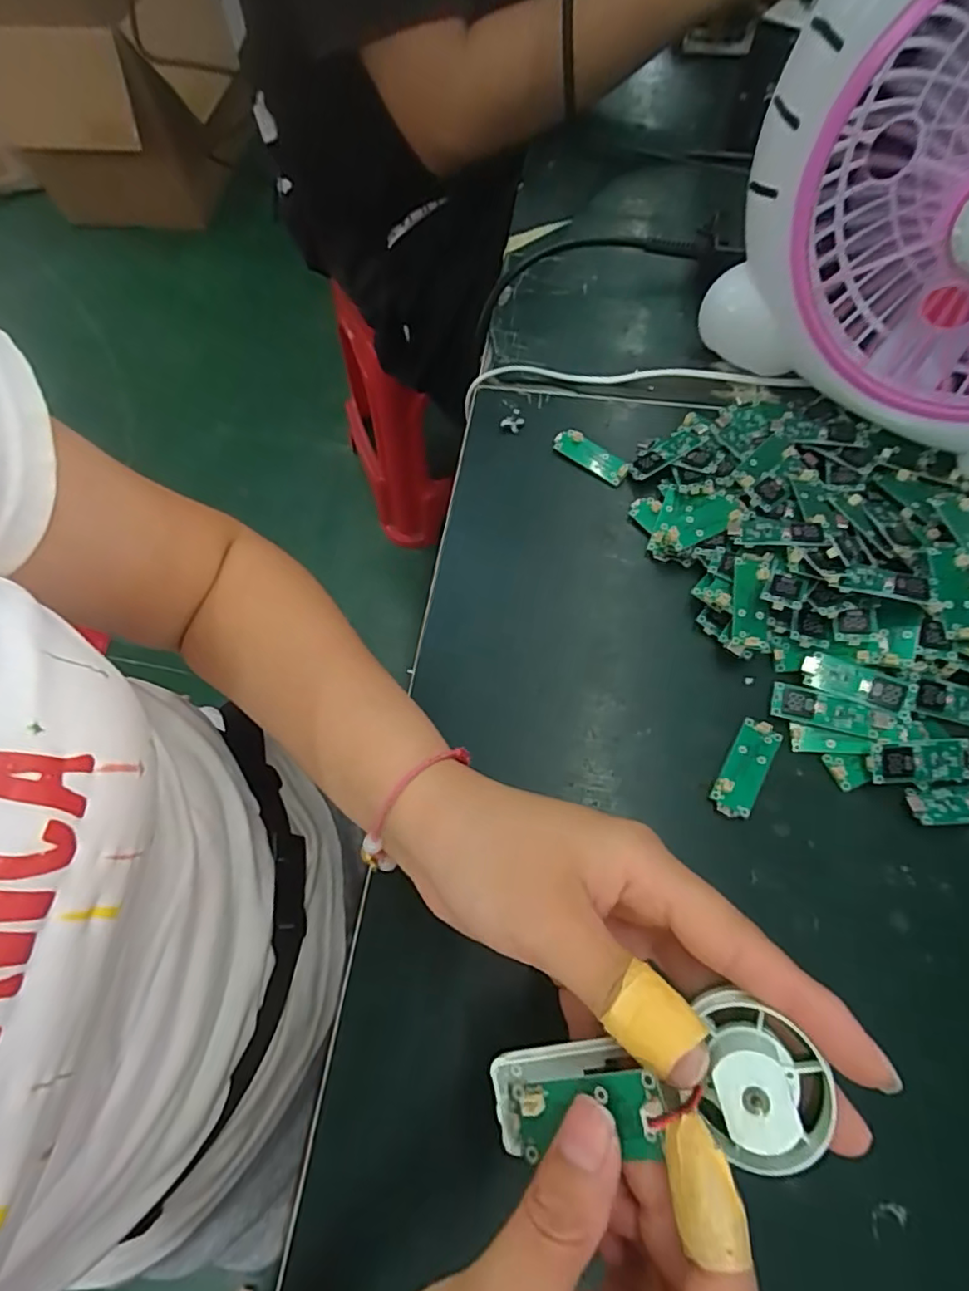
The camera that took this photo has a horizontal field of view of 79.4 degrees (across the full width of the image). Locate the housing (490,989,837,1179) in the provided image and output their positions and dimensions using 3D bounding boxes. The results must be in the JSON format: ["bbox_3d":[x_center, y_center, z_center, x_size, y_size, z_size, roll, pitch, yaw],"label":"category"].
[{"bbox_3d":[0.040,0.118,0.156,0.092,0.020,0.035,-23,63,28],"label":"housing"}]

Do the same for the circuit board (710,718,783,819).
[{"bbox_3d":[0.127,0.060,0.284,0.019,0.005,0.050,29,71,14],"label":"circuit board"}]

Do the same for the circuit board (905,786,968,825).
[{"bbox_3d":[0.223,0.073,0.271,0.050,0.006,0.018,-5,58,3],"label":"circuit board"}]

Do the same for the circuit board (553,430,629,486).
[{"bbox_3d":[0.067,-0.119,0.365,0.050,0.006,0.017,36,73,17],"label":"circuit board"}]

